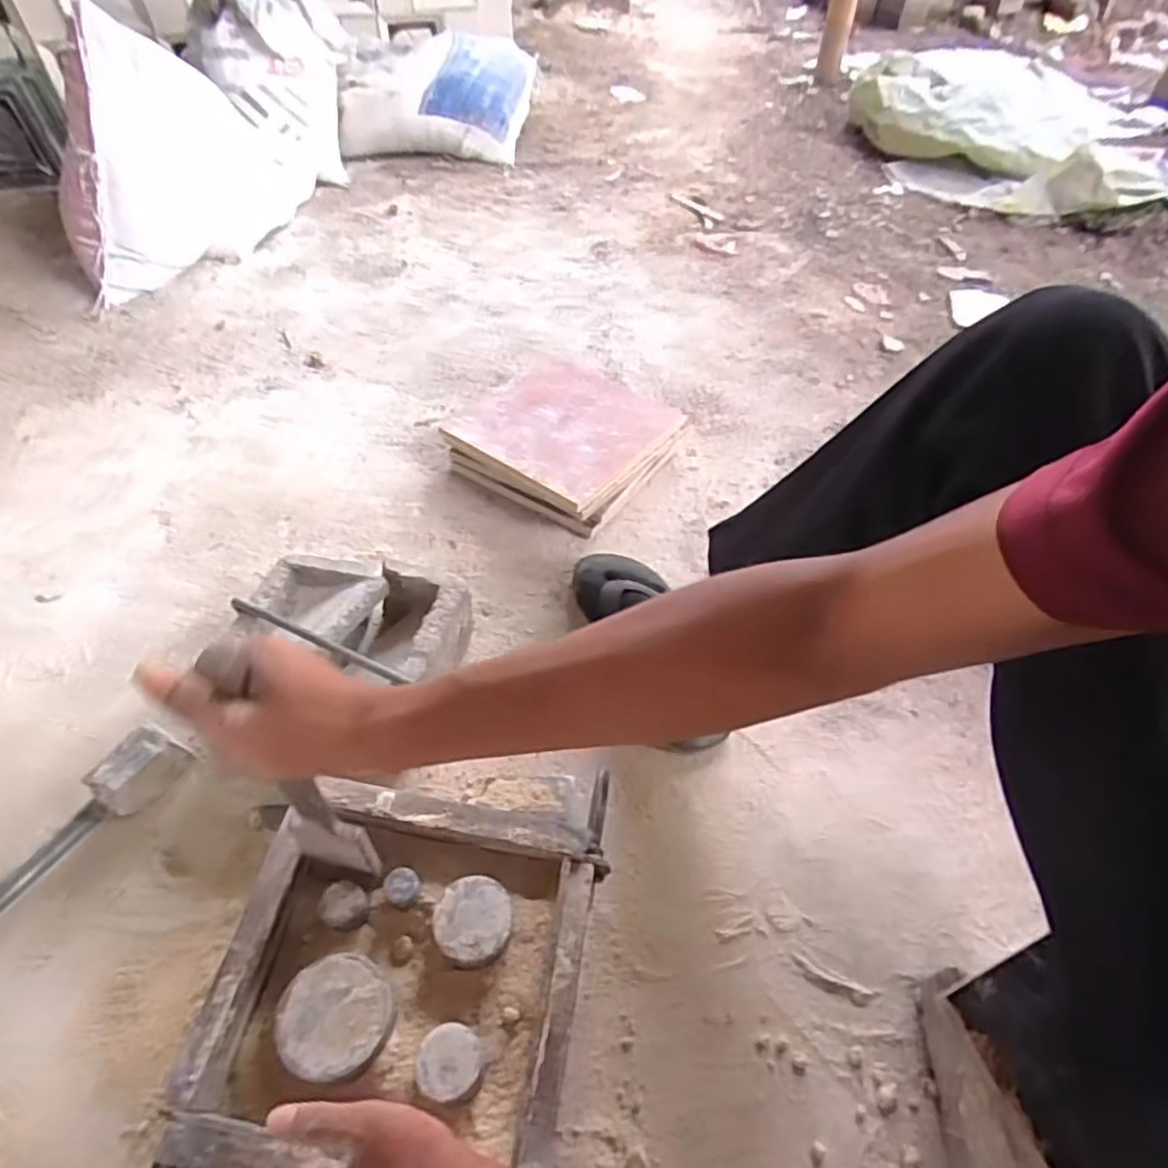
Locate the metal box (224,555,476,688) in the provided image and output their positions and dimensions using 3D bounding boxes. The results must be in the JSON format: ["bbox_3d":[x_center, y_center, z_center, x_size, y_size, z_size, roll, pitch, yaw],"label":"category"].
[{"bbox_3d":[-0.242,0.048,0.747,0.209,0.095,0.126,14,53,6],"label":"metal box"}]

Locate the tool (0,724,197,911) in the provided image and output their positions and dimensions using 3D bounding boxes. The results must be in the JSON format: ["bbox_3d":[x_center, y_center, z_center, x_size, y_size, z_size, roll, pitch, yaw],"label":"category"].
[{"bbox_3d":[-0.486,0.238,0.614,0.043,0.064,0.260,34,57,21],"label":"tool"}]

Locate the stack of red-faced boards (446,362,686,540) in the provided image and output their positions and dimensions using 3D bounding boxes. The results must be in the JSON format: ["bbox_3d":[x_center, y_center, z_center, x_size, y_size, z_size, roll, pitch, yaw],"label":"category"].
[{"bbox_3d":[-0.019,-0.219,0.988,0.254,0.068,0.294,29,56,17],"label":"stack of red-faced boards"}]

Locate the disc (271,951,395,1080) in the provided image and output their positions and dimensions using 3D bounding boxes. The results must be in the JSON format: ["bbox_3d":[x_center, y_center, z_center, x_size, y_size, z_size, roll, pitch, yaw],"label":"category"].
[{"bbox_3d":[-0.170,0.297,0.470,0.076,0.022,0.070,-1,50,1],"label":"disc"}]

